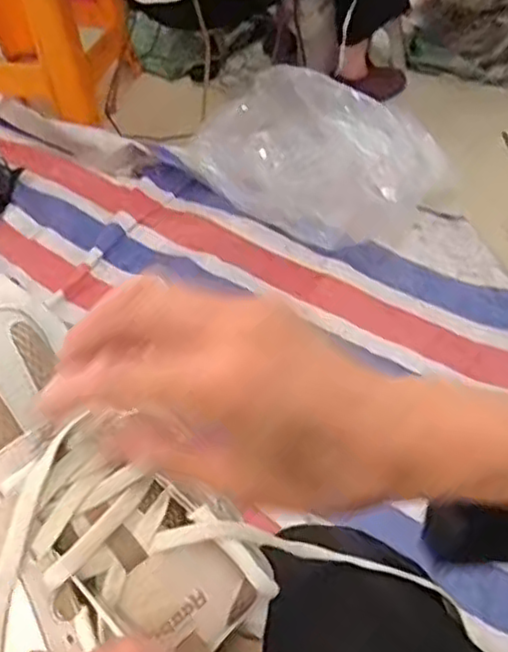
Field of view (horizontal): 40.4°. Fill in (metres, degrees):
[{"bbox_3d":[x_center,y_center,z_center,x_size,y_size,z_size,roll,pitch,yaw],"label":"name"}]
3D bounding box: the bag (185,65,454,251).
[{"bbox_3d":[0.110,-0.323,1.352,0.512,0.248,0.258,12,48,13],"label":"bag"}]

